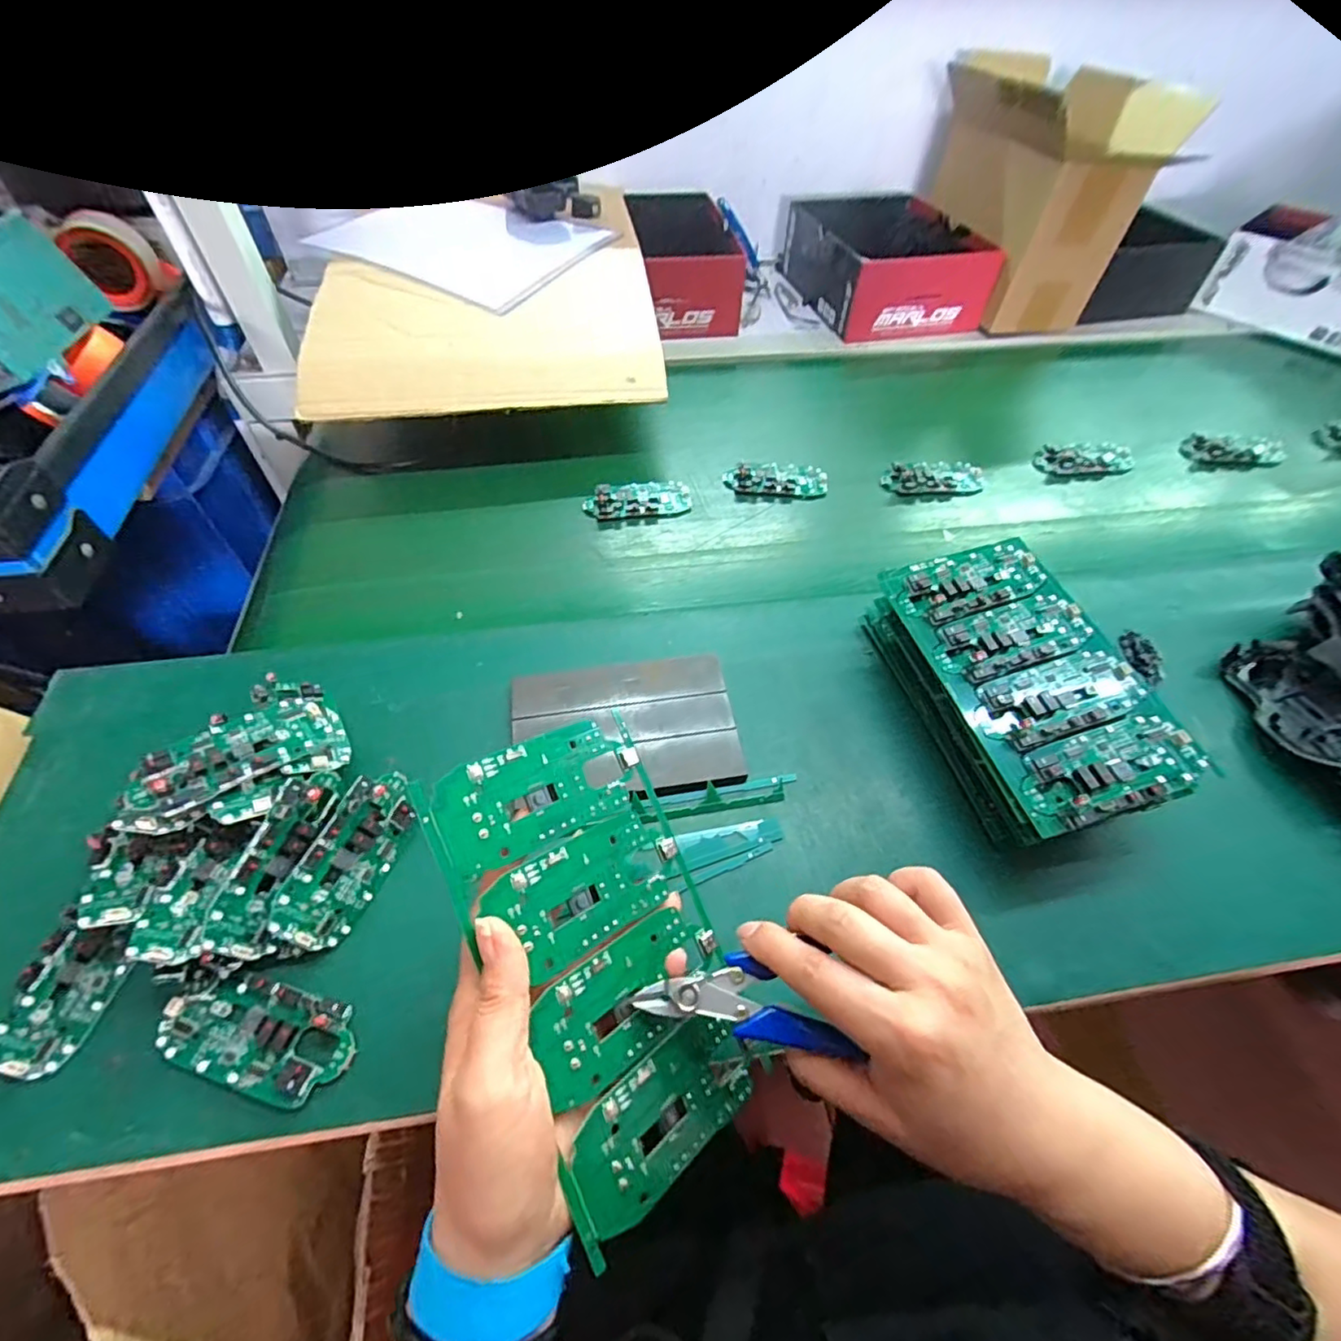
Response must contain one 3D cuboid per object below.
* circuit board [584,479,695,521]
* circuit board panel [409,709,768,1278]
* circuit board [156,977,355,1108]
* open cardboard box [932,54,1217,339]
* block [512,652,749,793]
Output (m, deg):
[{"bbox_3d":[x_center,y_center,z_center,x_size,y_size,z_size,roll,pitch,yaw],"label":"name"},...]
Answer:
[{"bbox_3d":[-0.030,-0.161,0.569,0.099,0.009,0.049,-11,55,-11],"label":"circuit board"},{"bbox_3d":[-0.027,0.119,0.265,0.104,0.004,0.187,-18,82,-42],"label":"circuit board panel"},{"bbox_3d":[-0.211,0.186,0.307,0.098,0.015,0.045,12,54,6],"label":"circuit board"},{"bbox_3d":[0.438,-0.571,0.731,0.157,0.200,0.225,-7,54,-8],"label":"open cardboard box"},{"bbox_3d":[-0.030,0.039,0.413,0.147,0.012,0.101,-8,54,-8],"label":"block"}]

